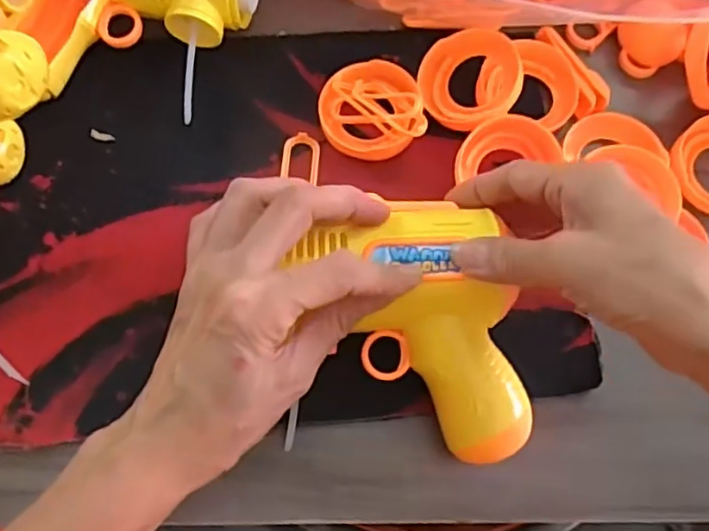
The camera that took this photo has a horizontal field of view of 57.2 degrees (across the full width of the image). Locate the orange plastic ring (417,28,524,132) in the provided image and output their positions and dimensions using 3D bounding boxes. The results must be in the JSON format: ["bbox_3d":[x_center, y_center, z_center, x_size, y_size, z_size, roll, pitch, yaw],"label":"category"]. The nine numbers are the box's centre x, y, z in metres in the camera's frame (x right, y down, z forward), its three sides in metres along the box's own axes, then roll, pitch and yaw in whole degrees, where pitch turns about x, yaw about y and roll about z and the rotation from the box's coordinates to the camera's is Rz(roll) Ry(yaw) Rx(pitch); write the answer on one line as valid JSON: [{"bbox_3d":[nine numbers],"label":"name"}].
[{"bbox_3d":[0.066,-0.105,0.372,0.058,0.018,0.058,-1,85,17],"label":"orange plastic ring"}]

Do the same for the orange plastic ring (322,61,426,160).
[{"bbox_3d":[0.009,-0.089,0.367,0.055,0.016,0.059,1,71,-2],"label":"orange plastic ring"}]

